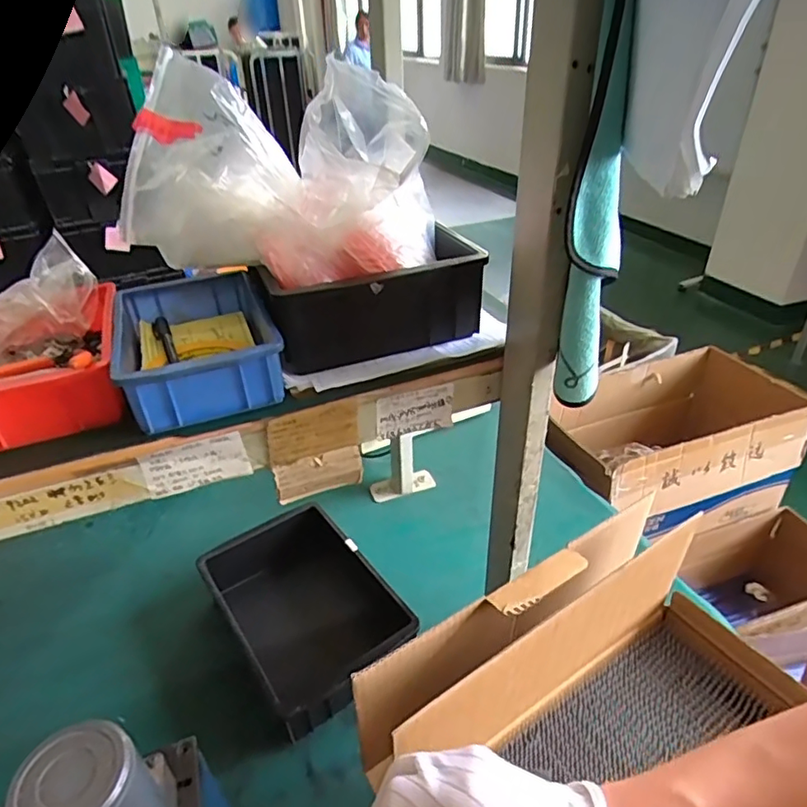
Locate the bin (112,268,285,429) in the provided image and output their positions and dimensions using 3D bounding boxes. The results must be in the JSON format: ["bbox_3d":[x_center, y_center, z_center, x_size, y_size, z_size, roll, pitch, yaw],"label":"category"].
[{"bbox_3d":[-0.191,-0.057,0.520,0.125,0.055,0.191,-15,36,-18],"label":"bin"}]

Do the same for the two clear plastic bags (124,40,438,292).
[{"bbox_3d":[-0.099,-0.202,0.495,0.247,0.155,0.165,-6,34,-5],"label":"two clear plastic bags"}]

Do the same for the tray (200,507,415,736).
[{"bbox_3d":[-0.136,0.287,0.791,0.197,0.089,0.288,-24,40,-28],"label":"tray"}]

